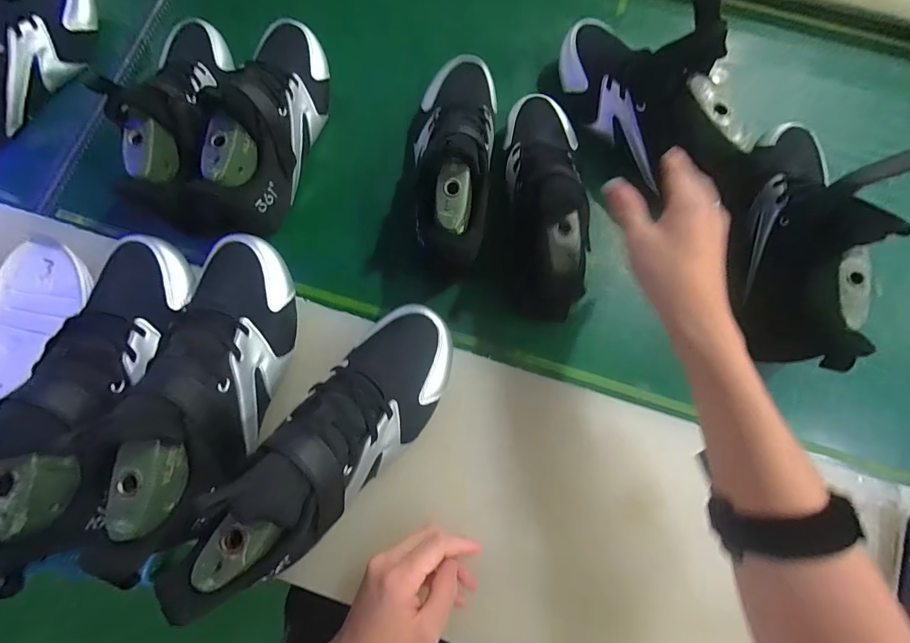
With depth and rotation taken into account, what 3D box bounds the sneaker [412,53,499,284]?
[{"bbox_3d":[0.008,-0.178,0.418,0.093,0.097,0.260,3,79,1],"label":"sneaker"}]

